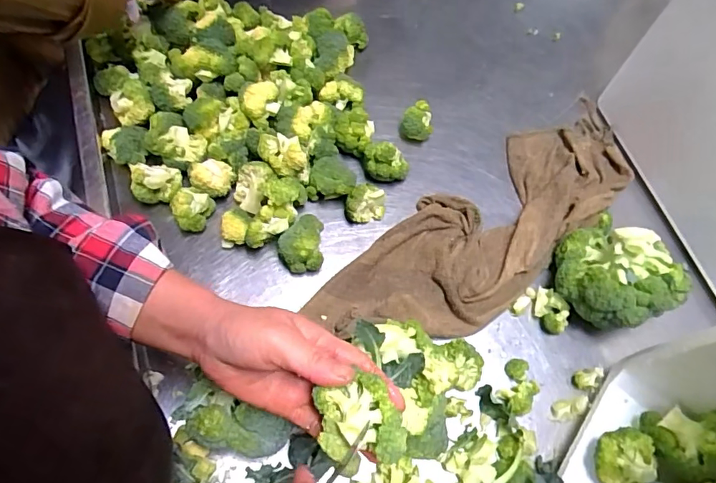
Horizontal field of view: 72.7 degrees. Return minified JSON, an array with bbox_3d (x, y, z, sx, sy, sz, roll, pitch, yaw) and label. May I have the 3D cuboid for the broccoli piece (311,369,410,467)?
[{"bbox_3d":[0.001,0.118,0.314,0.052,0.025,0.054,-17,66,-11],"label":"broccoli piece"}]

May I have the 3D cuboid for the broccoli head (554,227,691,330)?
[{"bbox_3d":[0.273,0.035,0.523,0.094,0.080,0.115,-27,70,-15],"label":"broccoli head"}]

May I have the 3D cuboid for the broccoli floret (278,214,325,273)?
[{"bbox_3d":[-0.064,0.003,0.548,0.049,0.039,0.057,1,64,-3],"label":"broccoli floret"}]

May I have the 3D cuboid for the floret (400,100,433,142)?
[{"bbox_3d":[0.080,-0.155,0.635,0.042,0.043,0.032,-35,70,-18],"label":"floret"}]

